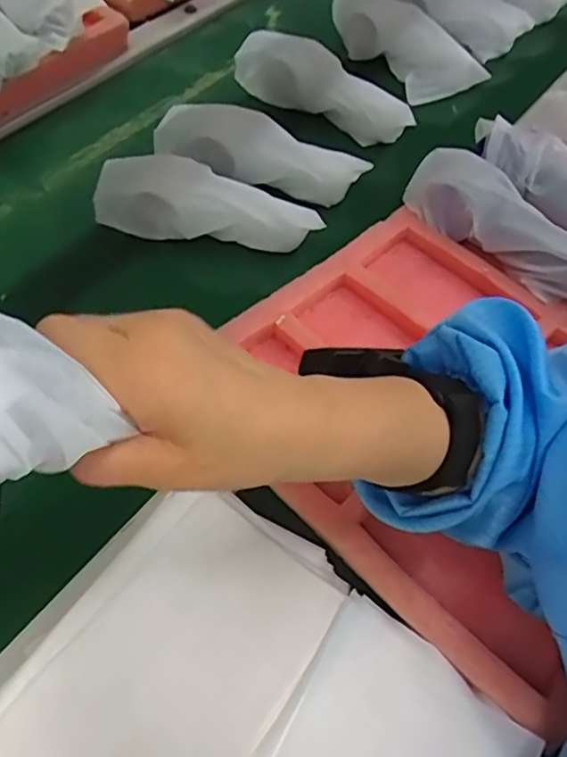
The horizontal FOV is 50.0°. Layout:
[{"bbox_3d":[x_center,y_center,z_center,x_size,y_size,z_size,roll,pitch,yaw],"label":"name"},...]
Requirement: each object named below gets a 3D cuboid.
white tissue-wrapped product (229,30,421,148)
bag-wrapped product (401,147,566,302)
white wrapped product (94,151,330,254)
[{"bbox_3d":[0.044,-0.312,0.643,0.203,0.060,0.045,28,58,14],"label":"white tissue-wrapped product"},{"bbox_3d":[0.186,-0.135,0.521,0.174,0.060,0.058,40,62,21],"label":"bag-wrapped product"},{"bbox_3d":[-0.067,-0.157,0.542,0.193,0.053,0.050,7,55,1],"label":"white wrapped product"}]

